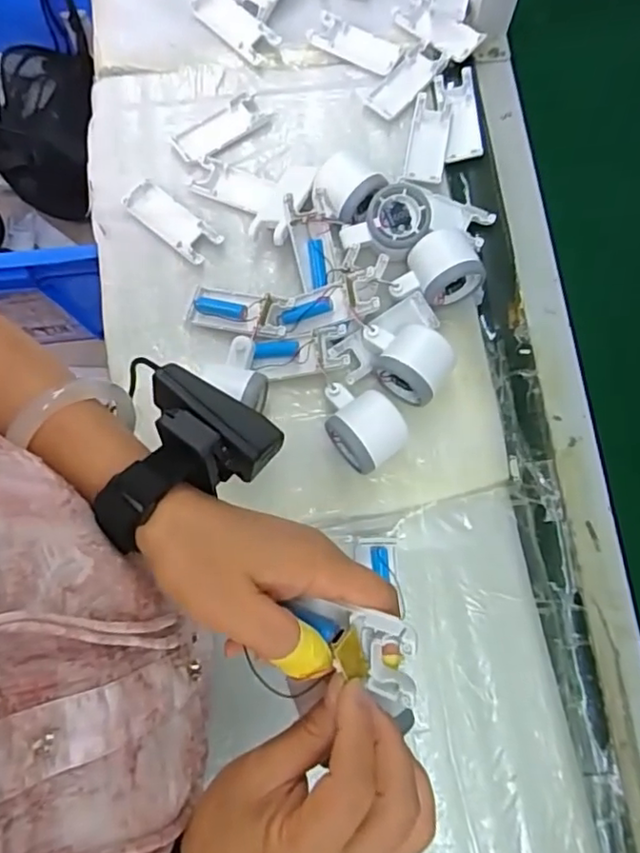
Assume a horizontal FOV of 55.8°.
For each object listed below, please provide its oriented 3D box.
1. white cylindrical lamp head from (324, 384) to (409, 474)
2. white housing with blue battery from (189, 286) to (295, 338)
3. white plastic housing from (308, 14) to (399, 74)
[{"bbox_3d":[0.035,-0.004,0.531,0.061,0.051,0.084,-34,79,-9],"label":"white cylindrical lamp head"},{"bbox_3d":[-0.078,-0.109,0.568,0.098,0.014,0.041,11,75,15],"label":"white housing with blue battery"},{"bbox_3d":[0.039,-0.416,0.658,0.097,0.009,0.045,30,77,6],"label":"white plastic housing"}]

